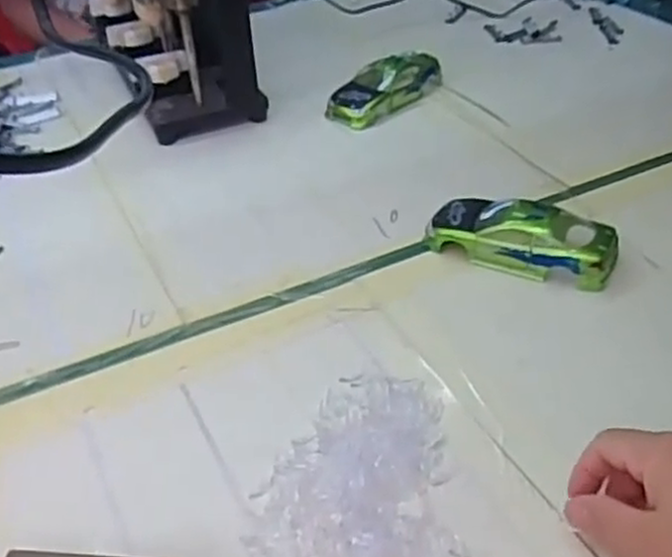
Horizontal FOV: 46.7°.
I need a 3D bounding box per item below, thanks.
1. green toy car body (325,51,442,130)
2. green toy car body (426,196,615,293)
[{"bbox_3d":[0.048,-0.184,0.750,0.127,0.037,0.058,-31,46,-31],"label":"green toy car body"},{"bbox_3d":[0.129,-0.031,0.542,0.126,0.036,0.052,14,41,20],"label":"green toy car body"}]

